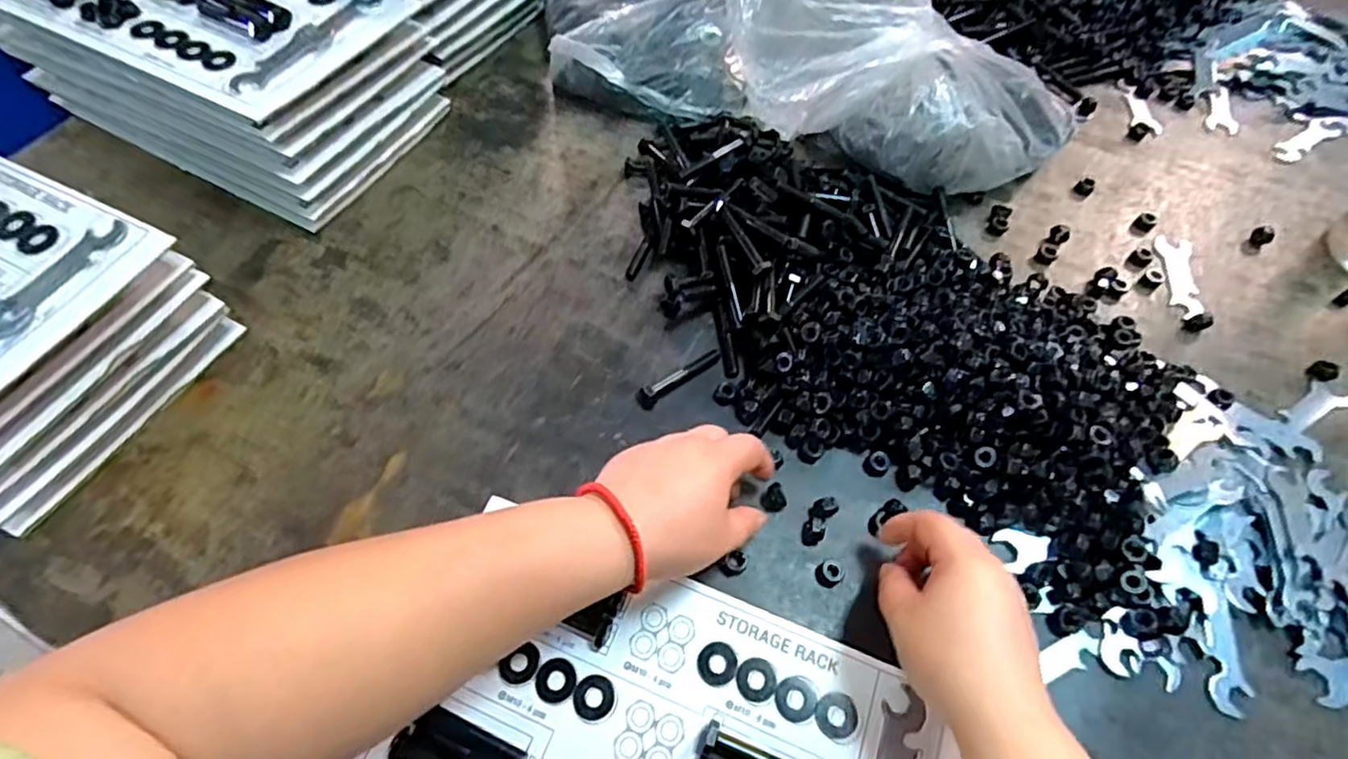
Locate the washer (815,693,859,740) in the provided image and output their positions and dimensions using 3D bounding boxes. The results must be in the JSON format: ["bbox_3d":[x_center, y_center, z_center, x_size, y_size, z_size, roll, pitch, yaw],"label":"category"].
[{"bbox_3d":[0.096,0.198,0.379,0.025,0.004,0.025,1,59,-1],"label":"washer"}]

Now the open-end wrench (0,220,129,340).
[{"bbox_3d":[-0.406,-0.039,0.390,0.028,0.004,0.165,23,61,12],"label":"open-end wrench"}]

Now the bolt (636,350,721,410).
[{"bbox_3d":[0.003,-0.005,0.485,0.074,0.011,0.016,-36,66,-21],"label":"bolt"}]

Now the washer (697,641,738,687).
[{"bbox_3d":[0.026,0.172,0.390,0.023,0.004,0.025,1,59,-1],"label":"washer"}]

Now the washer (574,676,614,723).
[{"bbox_3d":[-0.047,0.188,0.380,0.023,0.004,0.024,1,59,-1],"label":"washer"}]

